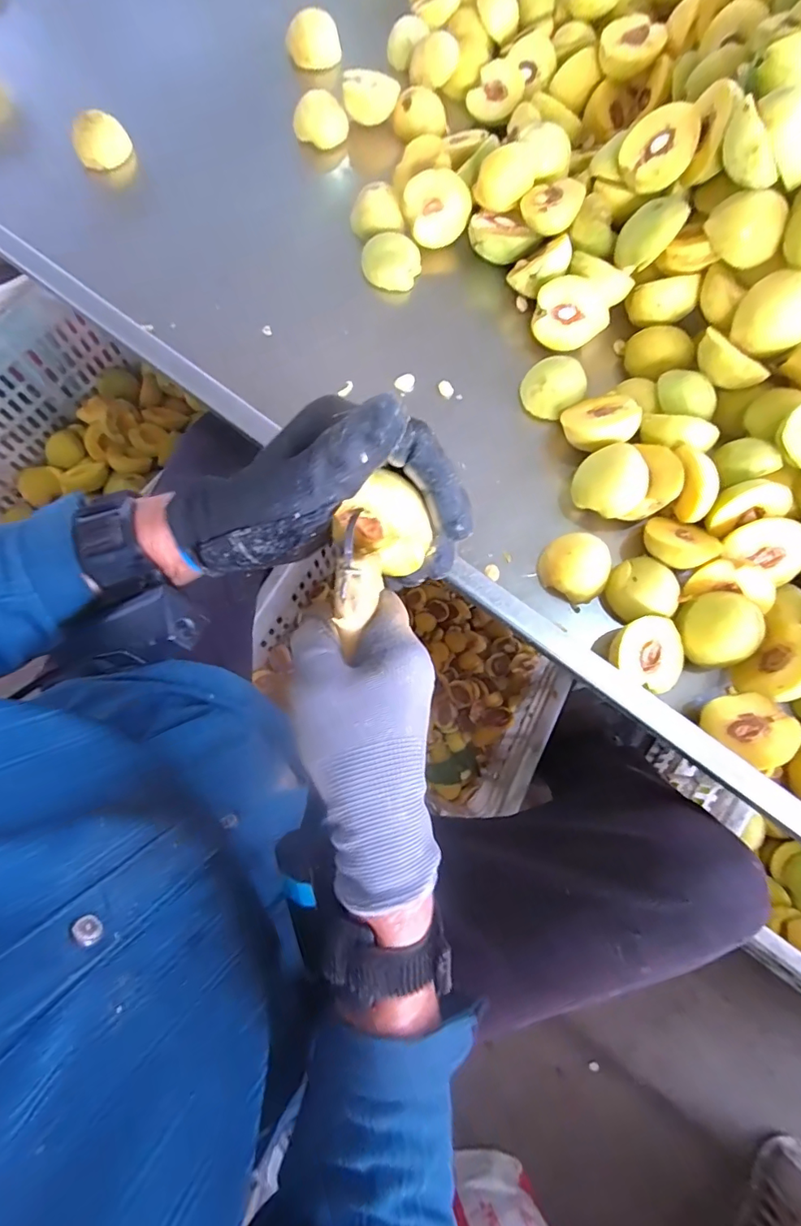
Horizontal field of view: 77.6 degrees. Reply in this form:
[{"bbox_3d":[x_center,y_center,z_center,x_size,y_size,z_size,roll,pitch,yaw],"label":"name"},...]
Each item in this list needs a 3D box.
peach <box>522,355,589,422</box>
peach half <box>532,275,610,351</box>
[{"bbox_3d":[0.148,-0.218,0.485,0.055,0.032,0.058,0,75,0],"label":"peach"},{"bbox_3d":[0.168,-0.298,0.502,0.063,0.033,0.065,-40,95,25],"label":"peach half"}]

